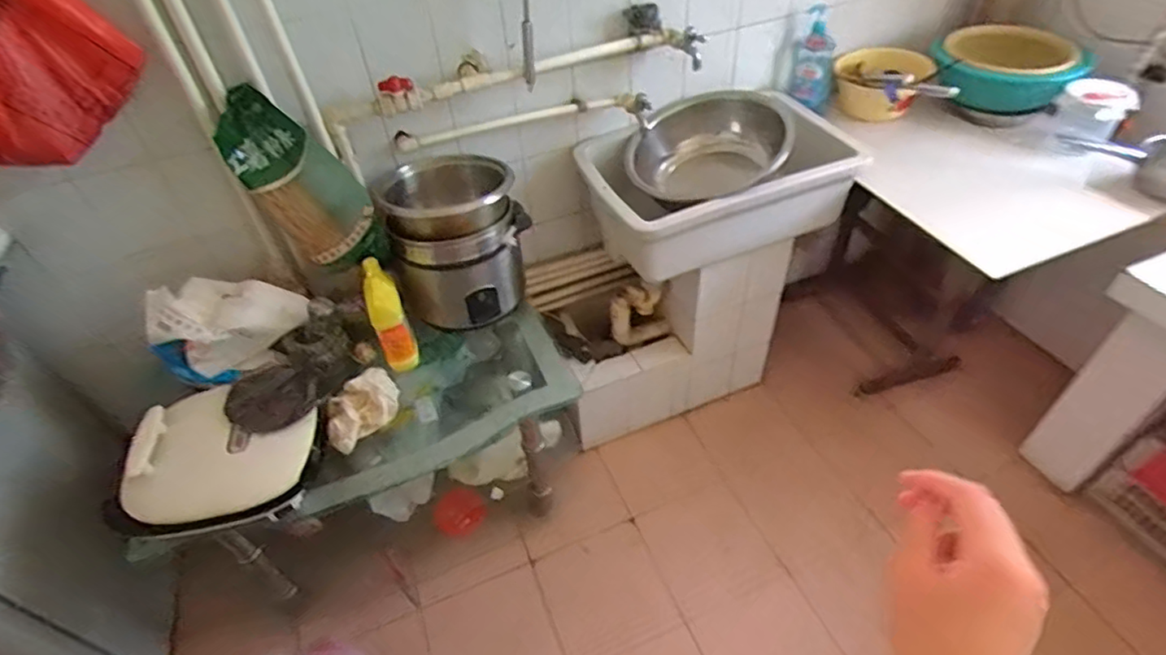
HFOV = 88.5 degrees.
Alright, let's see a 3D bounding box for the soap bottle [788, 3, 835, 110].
[{"bbox_3d":[0.590,-0.687,1.526,0.090,0.236,0.050,24,52,26],"label":"soap bottle"}]

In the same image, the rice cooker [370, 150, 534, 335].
[{"bbox_3d":[-0.292,-0.211,1.371,0.283,0.305,0.284,-17,46,-11],"label":"rice cooker"}]

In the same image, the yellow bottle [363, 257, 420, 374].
[{"bbox_3d":[-0.414,-0.018,1.282,0.066,0.258,0.074,-18,19,-12],"label":"yellow bottle"}]

